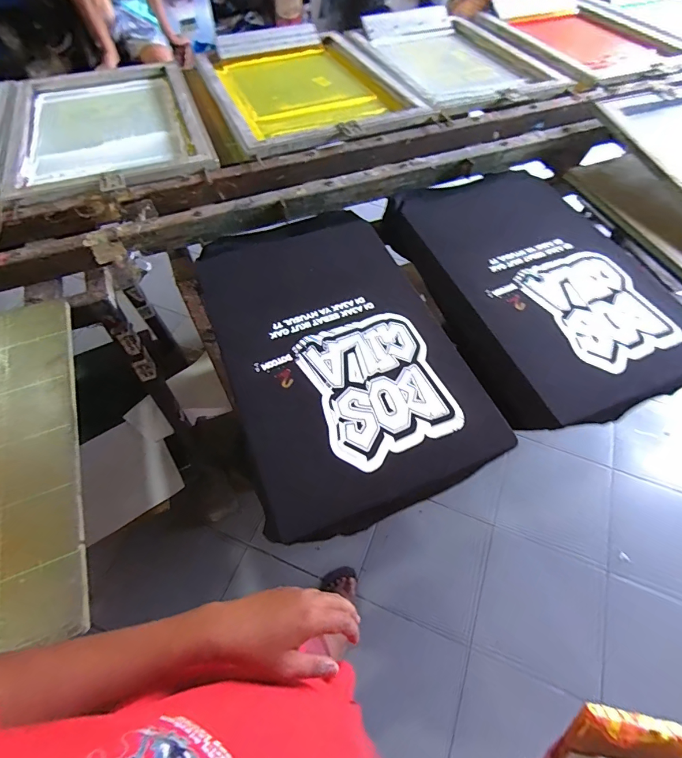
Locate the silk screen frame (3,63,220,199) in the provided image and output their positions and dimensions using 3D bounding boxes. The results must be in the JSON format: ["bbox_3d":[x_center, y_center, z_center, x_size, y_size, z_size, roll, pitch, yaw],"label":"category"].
[{"bbox_3d":[-0.648,-0.707,1.074,0.479,0.053,0.727,-18,59,-14],"label":"silk screen frame"}]

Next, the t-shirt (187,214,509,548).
[{"bbox_3d":[-0.020,-0.075,0.732,0.406,0.042,0.648,-18,61,-13],"label":"t-shirt"}]

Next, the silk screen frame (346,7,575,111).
[{"bbox_3d":[0.358,-1.048,1.274,0.486,0.060,0.667,-16,63,-10],"label":"silk screen frame"}]

